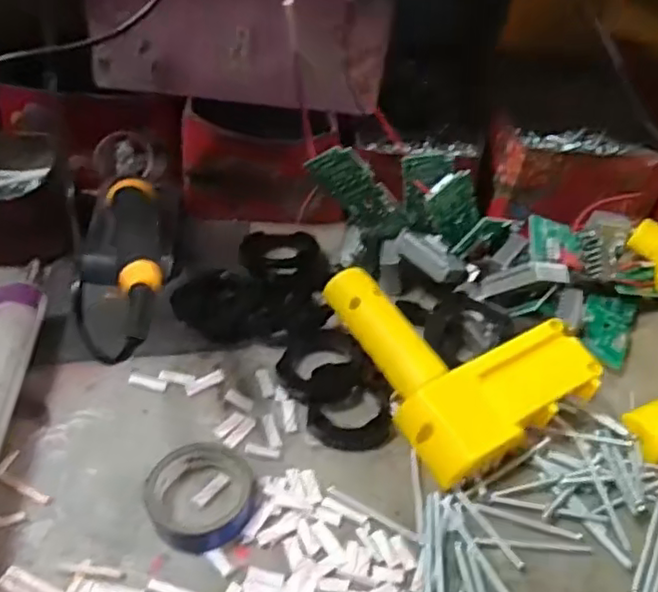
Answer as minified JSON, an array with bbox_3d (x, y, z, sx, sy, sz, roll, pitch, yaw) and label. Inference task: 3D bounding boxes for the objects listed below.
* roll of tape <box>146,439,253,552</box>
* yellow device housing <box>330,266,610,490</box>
[{"bbox_3d":[-0.065,0.103,0.329,0.054,0.016,0.054,3,44,-3],"label":"roll of tape"},{"bbox_3d":[0.074,0.032,0.398,0.115,0.042,0.149,-21,50,-24],"label":"yellow device housing"}]

